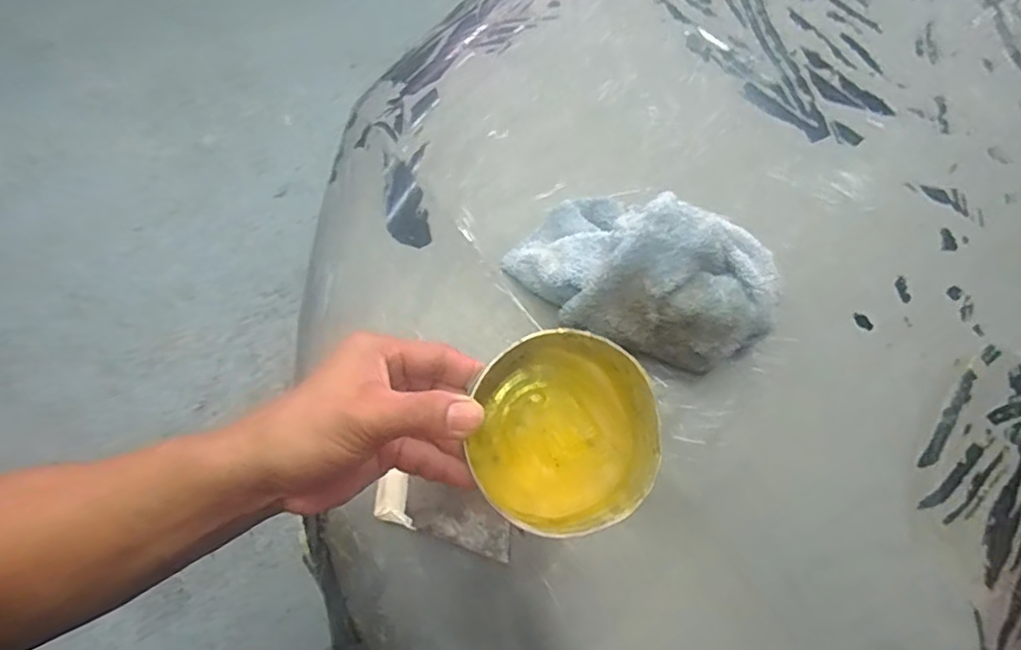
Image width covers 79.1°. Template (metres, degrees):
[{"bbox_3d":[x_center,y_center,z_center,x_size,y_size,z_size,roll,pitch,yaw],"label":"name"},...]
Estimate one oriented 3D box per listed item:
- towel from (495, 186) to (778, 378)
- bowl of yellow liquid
[{"bbox_3d":[0.101,-0.046,0.466,0.203,0.093,0.128,21,69,6],"label":"towel"},{"bbox_3d":[0.029,0.052,0.334,0.100,0.067,0.109,-7,69,-5],"label":"bowl of yellow liquid"}]

